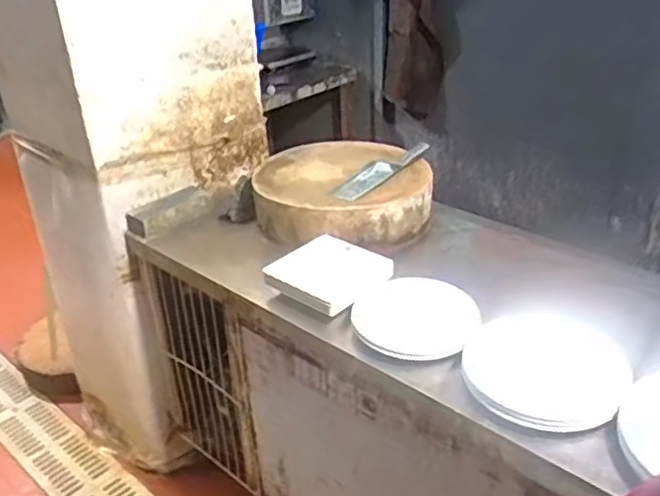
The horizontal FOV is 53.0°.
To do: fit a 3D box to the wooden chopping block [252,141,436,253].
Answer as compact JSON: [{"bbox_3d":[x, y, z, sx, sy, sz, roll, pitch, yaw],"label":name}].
[{"bbox_3d":[0.031,-0.150,1.630,0.420,0.116,0.380,-5,29,-4],"label":"wooden chopping block"}]

